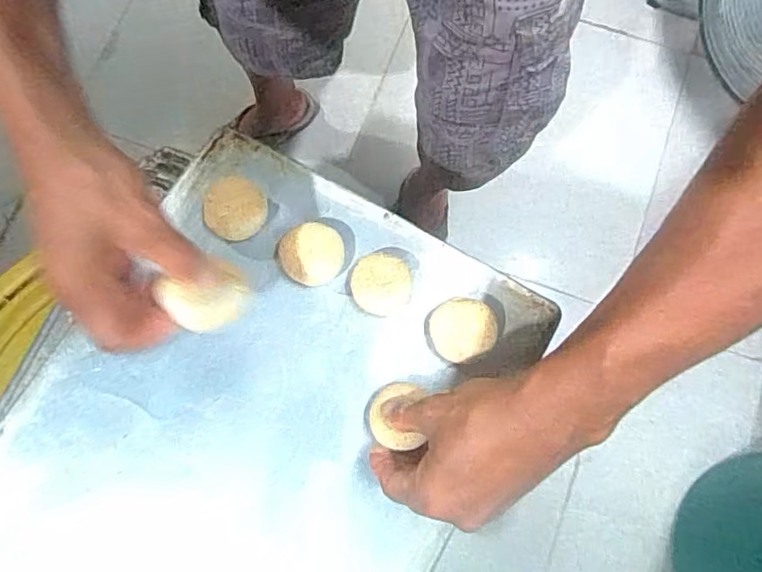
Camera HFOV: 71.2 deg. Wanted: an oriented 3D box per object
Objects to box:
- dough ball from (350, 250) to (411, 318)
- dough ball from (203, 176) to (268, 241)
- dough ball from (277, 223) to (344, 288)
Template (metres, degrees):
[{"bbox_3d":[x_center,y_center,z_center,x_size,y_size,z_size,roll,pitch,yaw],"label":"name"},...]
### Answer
[{"bbox_3d":[0.001,0.000,0.417,0.045,0.029,0.049,0,77,1],"label":"dough ball"},{"bbox_3d":[-0.119,-0.062,0.437,0.048,0.024,0.049,0,77,1],"label":"dough ball"},{"bbox_3d":[-0.056,-0.025,0.427,0.051,0.027,0.047,0,77,1],"label":"dough ball"}]

